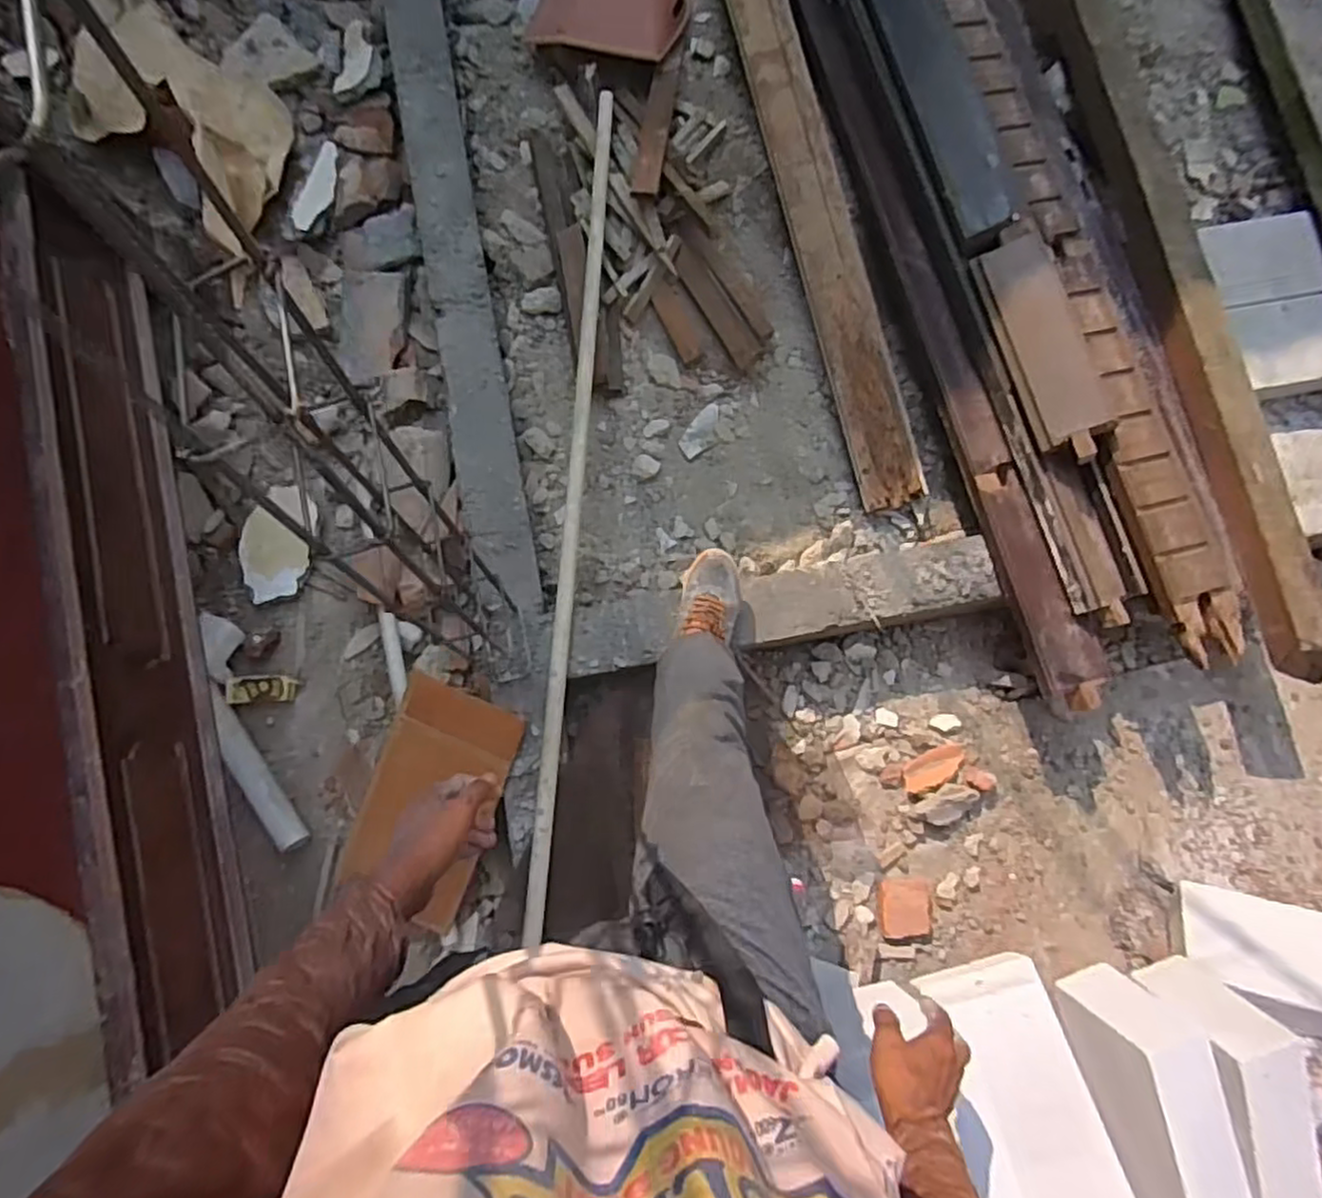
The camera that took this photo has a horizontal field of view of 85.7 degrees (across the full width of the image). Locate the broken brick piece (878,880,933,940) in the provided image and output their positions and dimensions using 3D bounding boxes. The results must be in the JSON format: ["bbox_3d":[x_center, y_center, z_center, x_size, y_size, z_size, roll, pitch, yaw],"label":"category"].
[{"bbox_3d":[0.508,0.645,1.494,0.121,0.043,0.121,1,74,-3],"label":"broken brick piece"}]

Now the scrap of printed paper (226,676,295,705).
[{"bbox_3d":[-0.815,0.184,1.454,0.123,0.013,0.054,1,82,-26],"label":"scrap of printed paper"}]

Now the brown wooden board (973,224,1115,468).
[{"bbox_3d":[0.725,-0.487,1.359,0.132,0.036,0.469,-20,78,27],"label":"brown wooden board"}]

